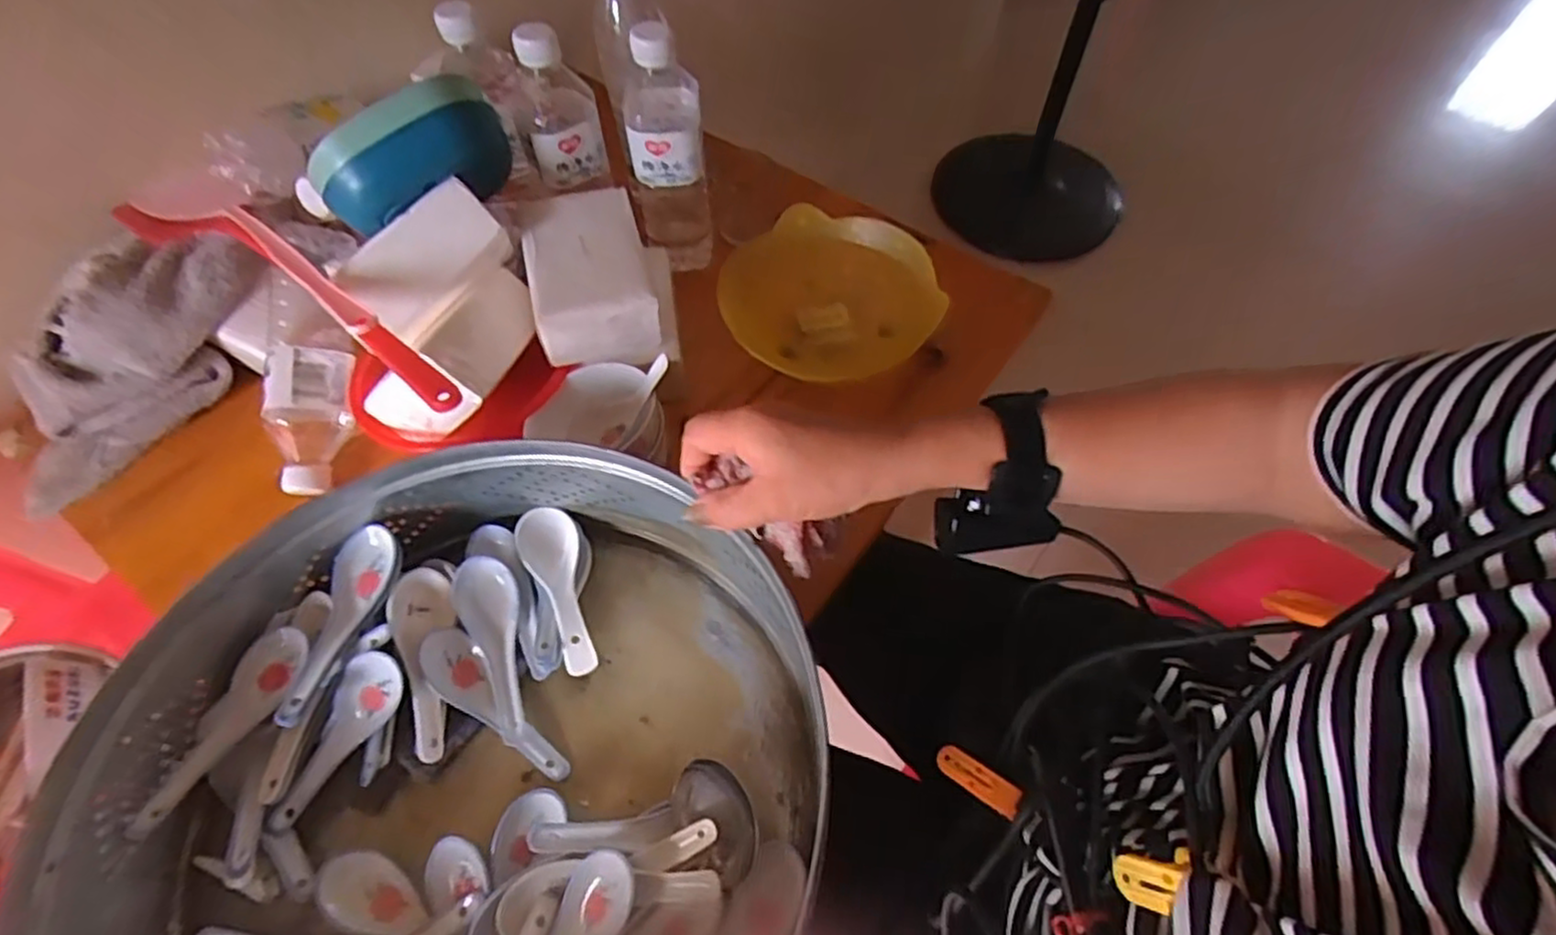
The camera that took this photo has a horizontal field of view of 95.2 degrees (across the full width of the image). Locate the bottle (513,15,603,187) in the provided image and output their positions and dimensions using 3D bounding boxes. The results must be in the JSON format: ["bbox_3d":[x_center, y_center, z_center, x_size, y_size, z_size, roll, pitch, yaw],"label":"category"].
[{"bbox_3d":[-0.177,-0.293,0.567,0.059,0.112,0.064,-12,60,-7],"label":"bottle"}]

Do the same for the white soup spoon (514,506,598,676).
[{"bbox_3d":[-0.147,0.079,0.482,0.041,0.026,0.133,-24,62,-13],"label":"white soup spoon"}]

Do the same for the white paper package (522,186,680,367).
[{"bbox_3d":[-0.140,-0.151,0.565,0.103,0.071,0.135,-9,60,-5],"label":"white paper package"}]

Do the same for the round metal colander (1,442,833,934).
[{"bbox_3d":[-0.176,0.186,0.409,0.381,0.114,0.386,0,59,0],"label":"round metal colander"}]

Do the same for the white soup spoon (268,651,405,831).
[{"bbox_3d":[-0.274,0.168,0.443,0.036,0.026,0.117,29,83,16],"label":"white soup spoon"}]

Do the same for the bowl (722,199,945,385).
[{"bbox_3d":[0.044,-0.142,0.610,0.181,0.047,0.174,-35,65,-19],"label":"bowl"}]

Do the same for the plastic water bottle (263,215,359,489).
[{"bbox_3d":[-0.357,-0.085,0.551,0.056,0.056,0.209,-4,83,-2],"label":"plastic water bottle"}]

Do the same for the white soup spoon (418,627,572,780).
[{"bbox_3d":[-0.183,0.156,0.462,0.122,0.022,0.034,40,67,8],"label":"white soup spoon"}]

